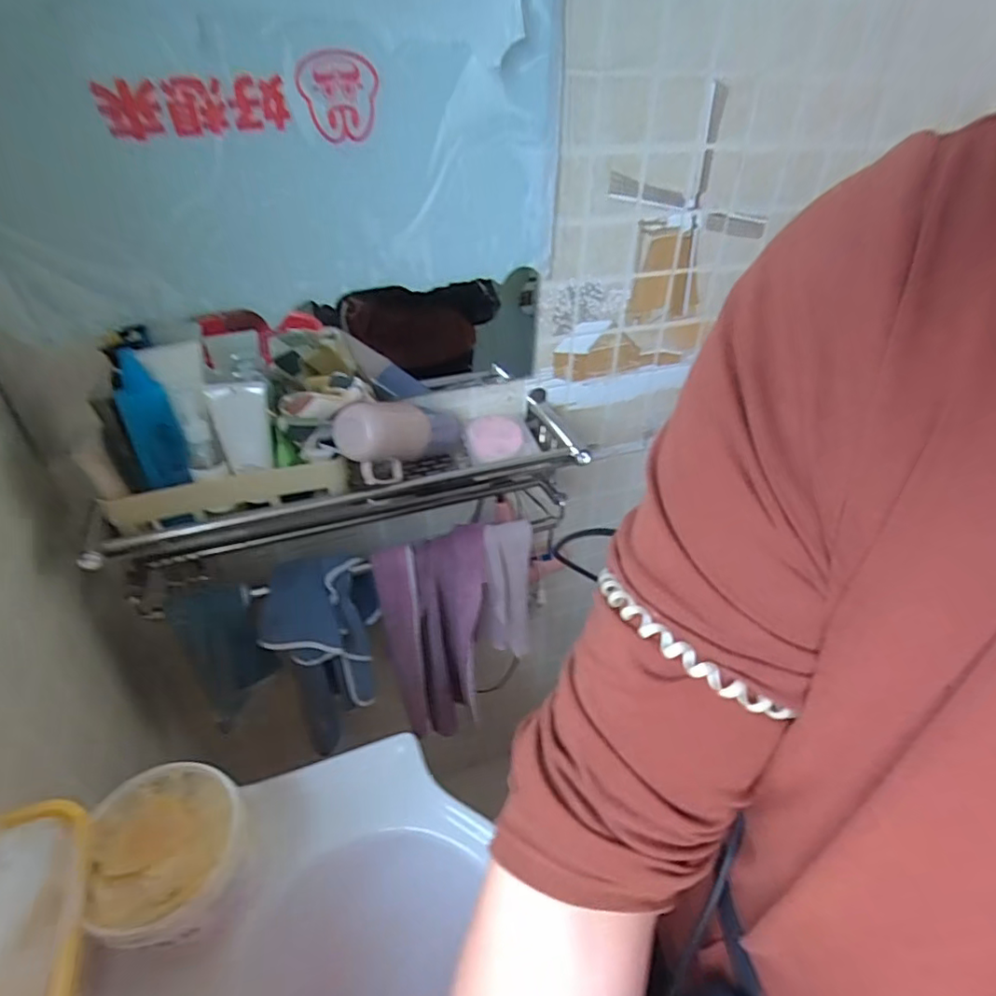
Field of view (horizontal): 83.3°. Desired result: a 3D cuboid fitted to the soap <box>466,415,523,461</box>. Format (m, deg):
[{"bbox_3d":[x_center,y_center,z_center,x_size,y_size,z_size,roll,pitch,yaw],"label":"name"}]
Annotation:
[{"bbox_3d":[-0.004,-0.083,0.756,0.074,0.018,0.082,-8,39,-12],"label":"soap"}]

